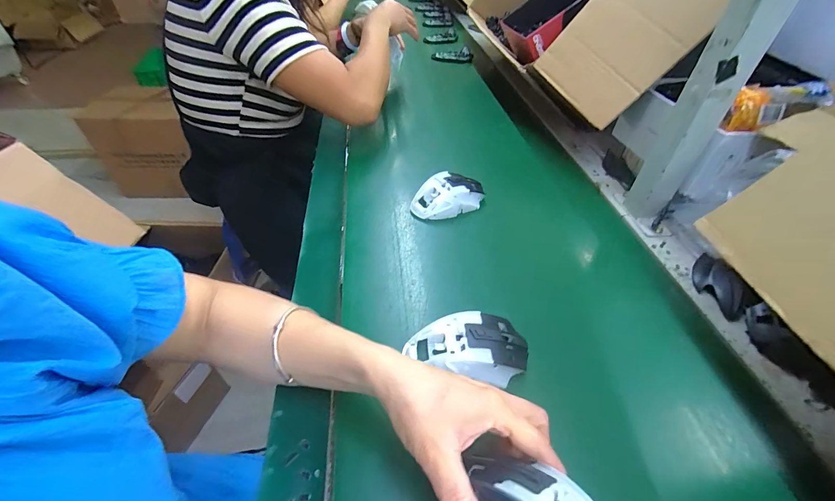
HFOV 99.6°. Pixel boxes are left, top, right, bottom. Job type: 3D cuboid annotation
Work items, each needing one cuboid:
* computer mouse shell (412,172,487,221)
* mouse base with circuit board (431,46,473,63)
[{"bbox_3d":[0.046,-0.080,0.518,0.112,0.040,0.063,-16,48,-21],"label":"computer mouse shell"},{"bbox_3d":[0.101,-0.567,1.022,0.117,0.028,0.055,2,47,5],"label":"mouse base with circuit board"}]

